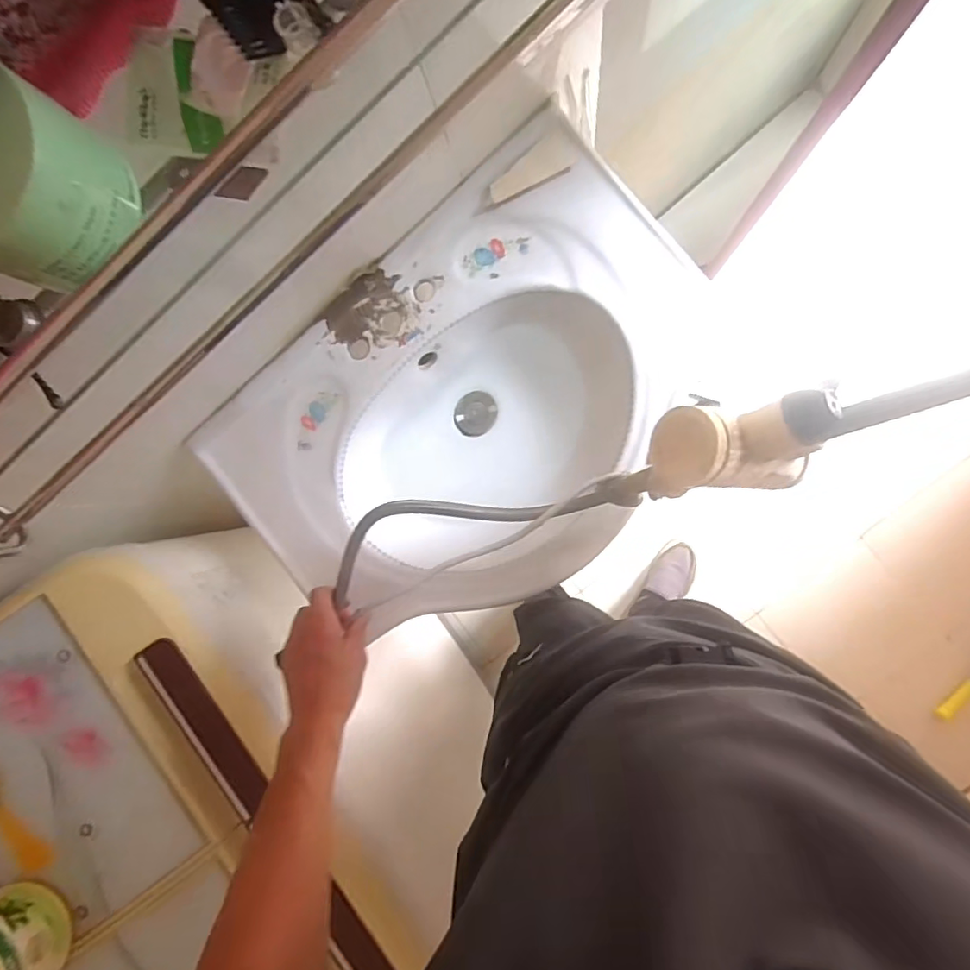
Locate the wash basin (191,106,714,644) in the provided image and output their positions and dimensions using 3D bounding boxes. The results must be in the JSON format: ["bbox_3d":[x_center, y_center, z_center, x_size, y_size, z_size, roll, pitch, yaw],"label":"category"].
[{"bbox_3d":[-0.011,-0.081,0.727,0.602,0.160,0.419,-39,86,7],"label":"wash basin"}]

